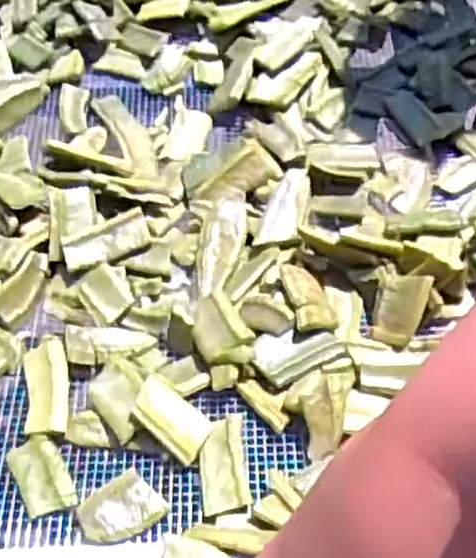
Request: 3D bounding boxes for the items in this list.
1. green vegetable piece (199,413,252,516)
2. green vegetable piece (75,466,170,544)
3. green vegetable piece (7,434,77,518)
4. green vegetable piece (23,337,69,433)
[{"bbox_3d":[-0.009,0.114,0.481,0.030,0.010,0.067,-3,53,-5],"label":"green vegetable piece"},{"bbox_3d":[-0.072,0.138,0.459,0.049,0.009,0.036,-32,60,-24],"label":"green vegetable piece"},{"bbox_3d":[-0.125,0.125,0.479,0.029,0.008,0.053,-25,58,-20],"label":"green vegetable piece"},{"bbox_3d":[-0.130,0.073,0.513,0.029,0.016,0.068,-7,53,-8],"label":"green vegetable piece"}]

